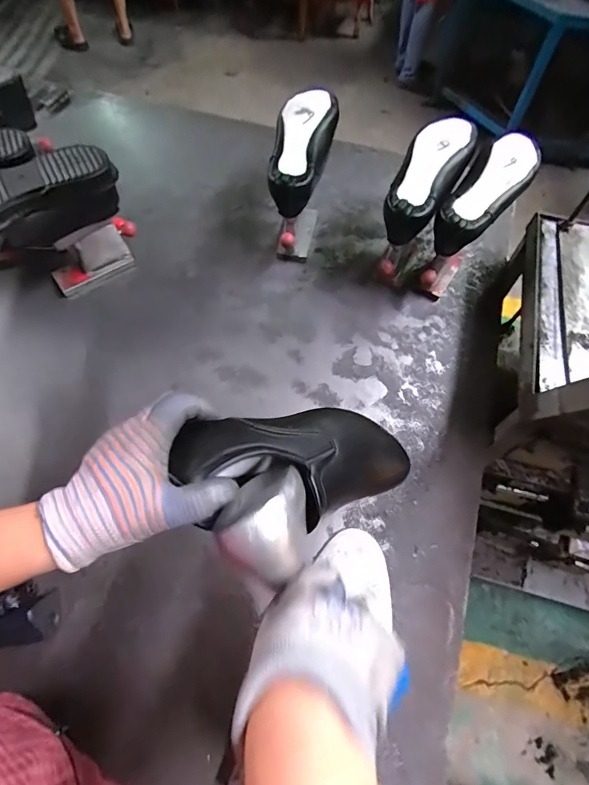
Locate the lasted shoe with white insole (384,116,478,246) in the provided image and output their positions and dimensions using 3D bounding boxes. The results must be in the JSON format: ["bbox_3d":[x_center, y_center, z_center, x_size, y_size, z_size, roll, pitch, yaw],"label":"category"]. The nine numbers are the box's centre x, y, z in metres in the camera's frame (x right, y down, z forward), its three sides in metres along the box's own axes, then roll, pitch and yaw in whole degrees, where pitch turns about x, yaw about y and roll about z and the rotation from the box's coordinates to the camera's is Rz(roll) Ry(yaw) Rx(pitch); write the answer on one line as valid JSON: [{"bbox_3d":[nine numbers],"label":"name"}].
[{"bbox_3d":[0.226,-0.368,0.709,0.100,0.081,0.251,27,65,13],"label":"lasted shoe with white insole"}]

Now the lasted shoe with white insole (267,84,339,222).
[{"bbox_3d":[0.015,-0.436,0.743,0.102,0.081,0.258,8,63,3],"label":"lasted shoe with white insole"}]

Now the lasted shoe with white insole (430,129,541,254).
[{"bbox_3d":[0.324,-0.335,0.701,0.094,0.084,0.238,34,67,16],"label":"lasted shoe with white insole"}]

